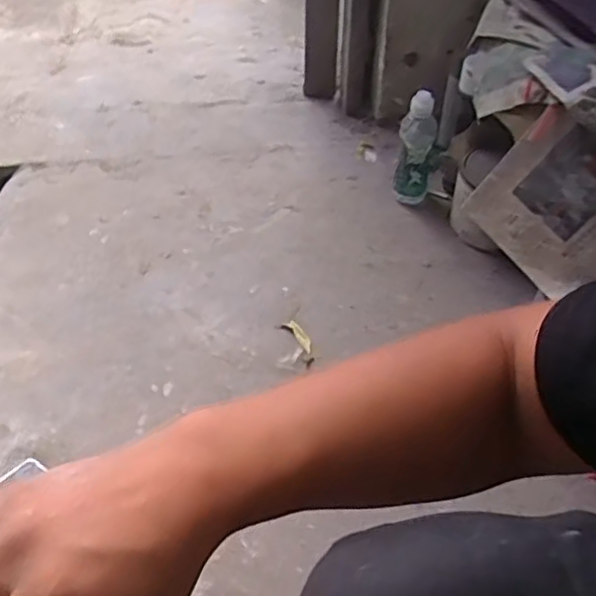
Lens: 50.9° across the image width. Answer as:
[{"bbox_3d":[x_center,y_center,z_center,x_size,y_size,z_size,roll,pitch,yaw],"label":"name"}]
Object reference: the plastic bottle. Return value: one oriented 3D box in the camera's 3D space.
[{"bbox_3d":[0.226,-0.284,1.184,0.073,0.231,0.061,8,49,7],"label":"plastic bottle"}]

